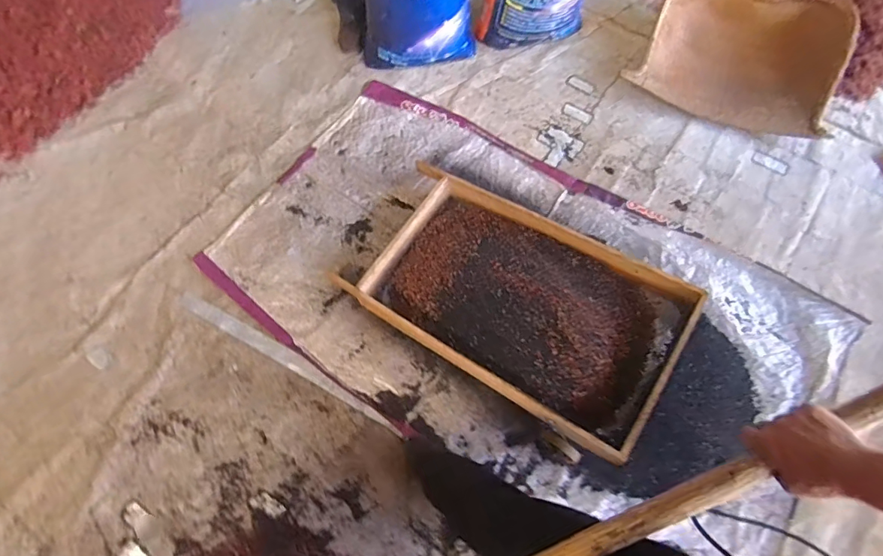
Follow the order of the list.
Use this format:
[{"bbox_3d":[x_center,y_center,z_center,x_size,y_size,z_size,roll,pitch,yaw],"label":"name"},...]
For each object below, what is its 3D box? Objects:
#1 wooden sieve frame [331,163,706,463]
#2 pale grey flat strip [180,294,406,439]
[{"bbox_3d":[0.196,0.053,1.305,0.888,0.117,0.494,29,71,22],"label":"wooden sieve frame"},{"bbox_3d":[-0.455,0.244,1.361,0.795,0.008,0.046,28,77,10],"label":"pale grey flat strip"}]

